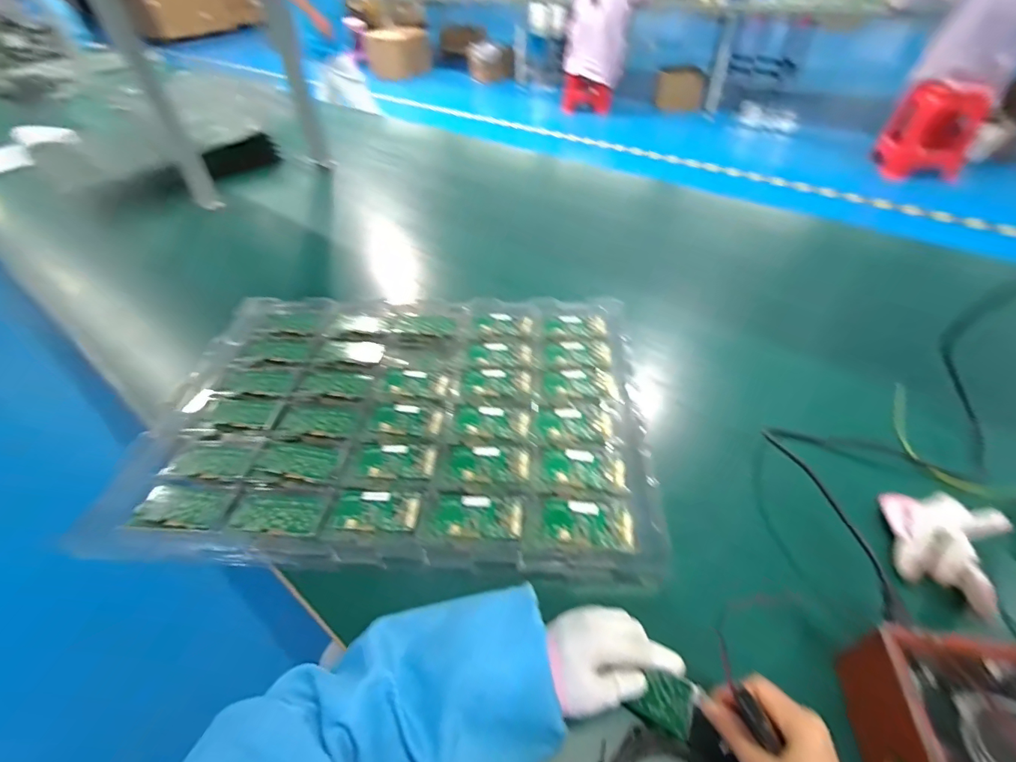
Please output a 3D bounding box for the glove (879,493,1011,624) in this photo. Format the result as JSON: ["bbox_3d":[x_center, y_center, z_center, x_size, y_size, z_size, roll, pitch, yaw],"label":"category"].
[{"bbox_3d":[0.447,0.161,0.466,0.100,0.034,0.116,31,56,29],"label":"glove"}]

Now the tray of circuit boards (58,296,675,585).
[{"bbox_3d":[-0.154,0.029,0.636,0.668,0.032,0.467,1,48,5],"label":"tray of circuit boards"}]

